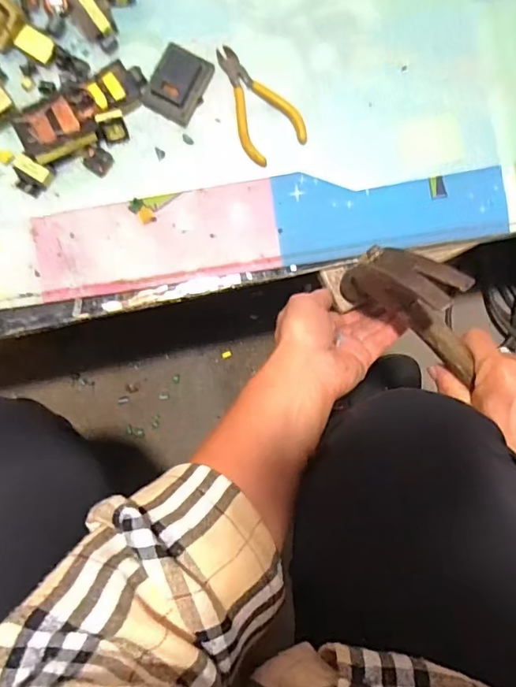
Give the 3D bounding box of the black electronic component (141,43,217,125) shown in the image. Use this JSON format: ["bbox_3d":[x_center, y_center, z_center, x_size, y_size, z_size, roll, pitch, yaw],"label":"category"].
[{"bbox_3d":[-0.067,-0.219,0.428,0.042,0.022,0.054,24,84,2],"label":"black electronic component"}]

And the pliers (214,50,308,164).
[{"bbox_3d":[-0.006,-0.208,0.433,0.053,0.009,0.104,-33,86,-4],"label":"pliers"}]

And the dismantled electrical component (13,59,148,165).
[{"bbox_3d":[-0.144,-0.193,0.422,0.111,0.020,0.048,-33,86,-4],"label":"dismantled electrical component"}]

